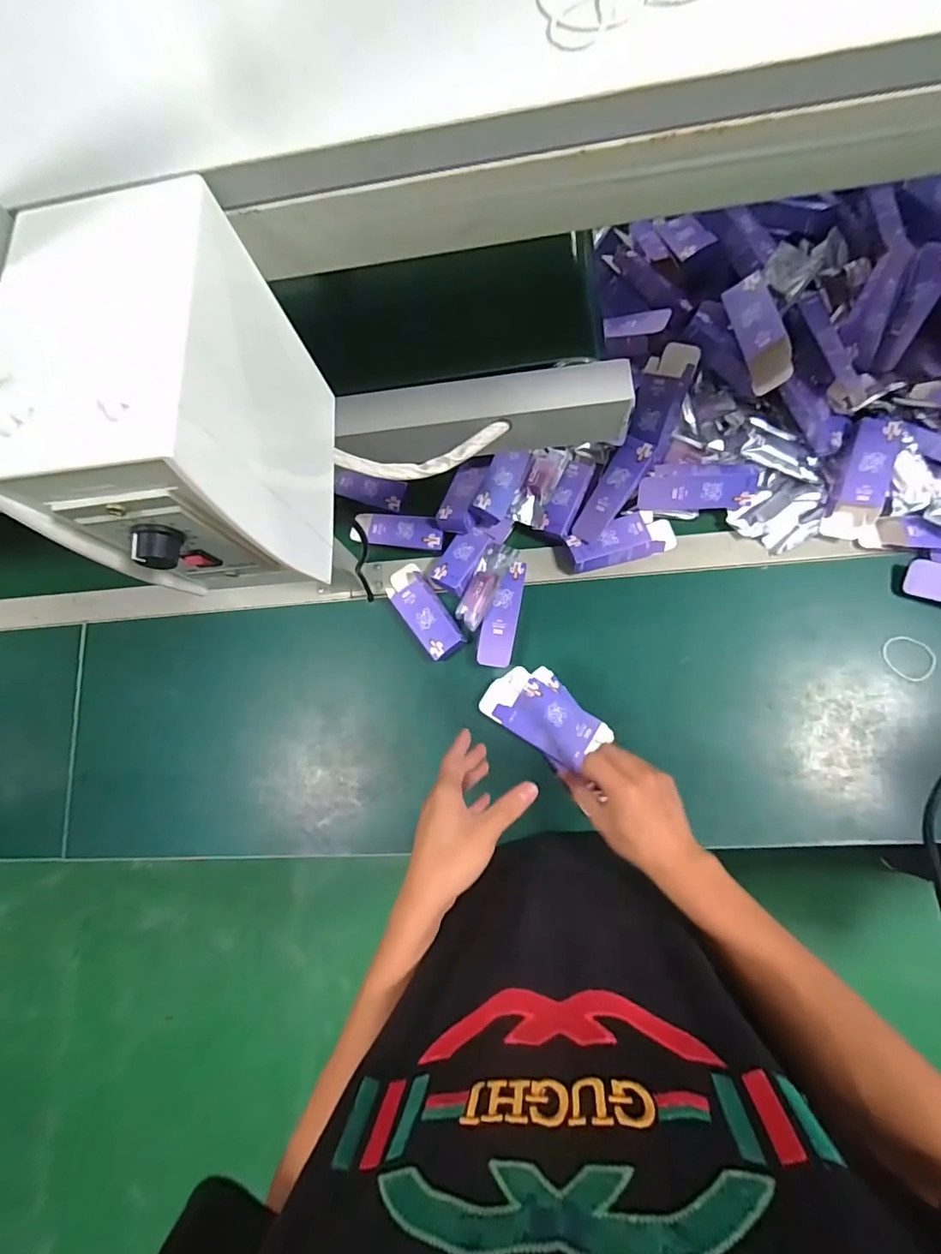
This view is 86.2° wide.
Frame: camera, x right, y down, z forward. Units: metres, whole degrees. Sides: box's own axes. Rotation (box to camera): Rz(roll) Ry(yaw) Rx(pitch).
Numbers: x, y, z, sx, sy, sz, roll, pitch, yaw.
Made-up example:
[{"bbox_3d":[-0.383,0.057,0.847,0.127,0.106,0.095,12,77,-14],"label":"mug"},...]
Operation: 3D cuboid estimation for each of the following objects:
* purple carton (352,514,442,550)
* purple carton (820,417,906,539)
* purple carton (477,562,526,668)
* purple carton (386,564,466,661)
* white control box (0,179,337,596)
[{"bbox_3d":[-0.107,-0.139,0.731,0.138,0.023,0.048,7,78,9],"label":"purple carton"},{"bbox_3d":[0.505,-0.187,0.642,0.053,0.026,0.147,12,103,6],"label":"purple carton"},{"bbox_3d":[0.042,-0.017,0.681,0.047,0.034,0.145,9,82,6],"label":"purple carton"},{"bbox_3d":[-0.066,-0.024,0.701,0.057,0.028,0.149,-34,66,-1],"label":"purple carton"},{"bbox_3d":[-0.160,-0.113,0.295,0.107,0.150,0.172,-4,77,7],"label":"white control box"}]

